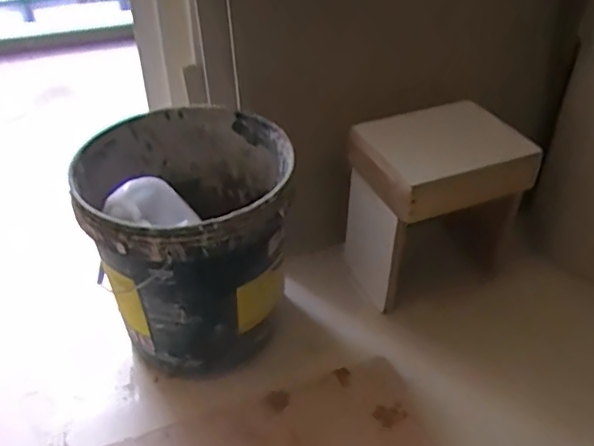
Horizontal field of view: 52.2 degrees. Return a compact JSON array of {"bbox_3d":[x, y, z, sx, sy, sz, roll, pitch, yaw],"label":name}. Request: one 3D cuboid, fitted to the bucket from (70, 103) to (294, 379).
[{"bbox_3d":[-0.158,0.031,0.945,0.287,0.319,0.331,-17,41,-20],"label":"bucket"}]

